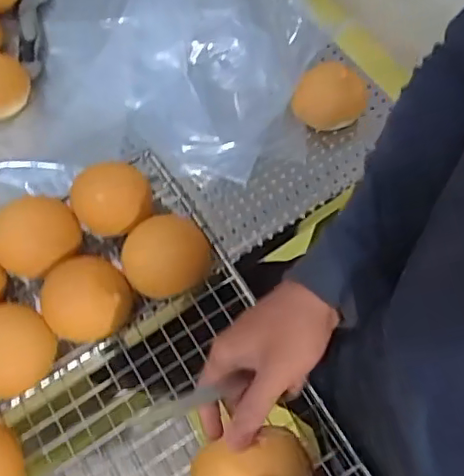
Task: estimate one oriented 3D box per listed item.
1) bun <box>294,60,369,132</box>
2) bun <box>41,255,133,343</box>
[{"bbox_3d":[0.112,-0.159,0.663,0.077,0.035,0.074,1,64,-2],"label":"bun"},{"bbox_3d":[-0.132,0.058,0.540,0.075,0.052,0.075,1,64,-2],"label":"bun"}]

